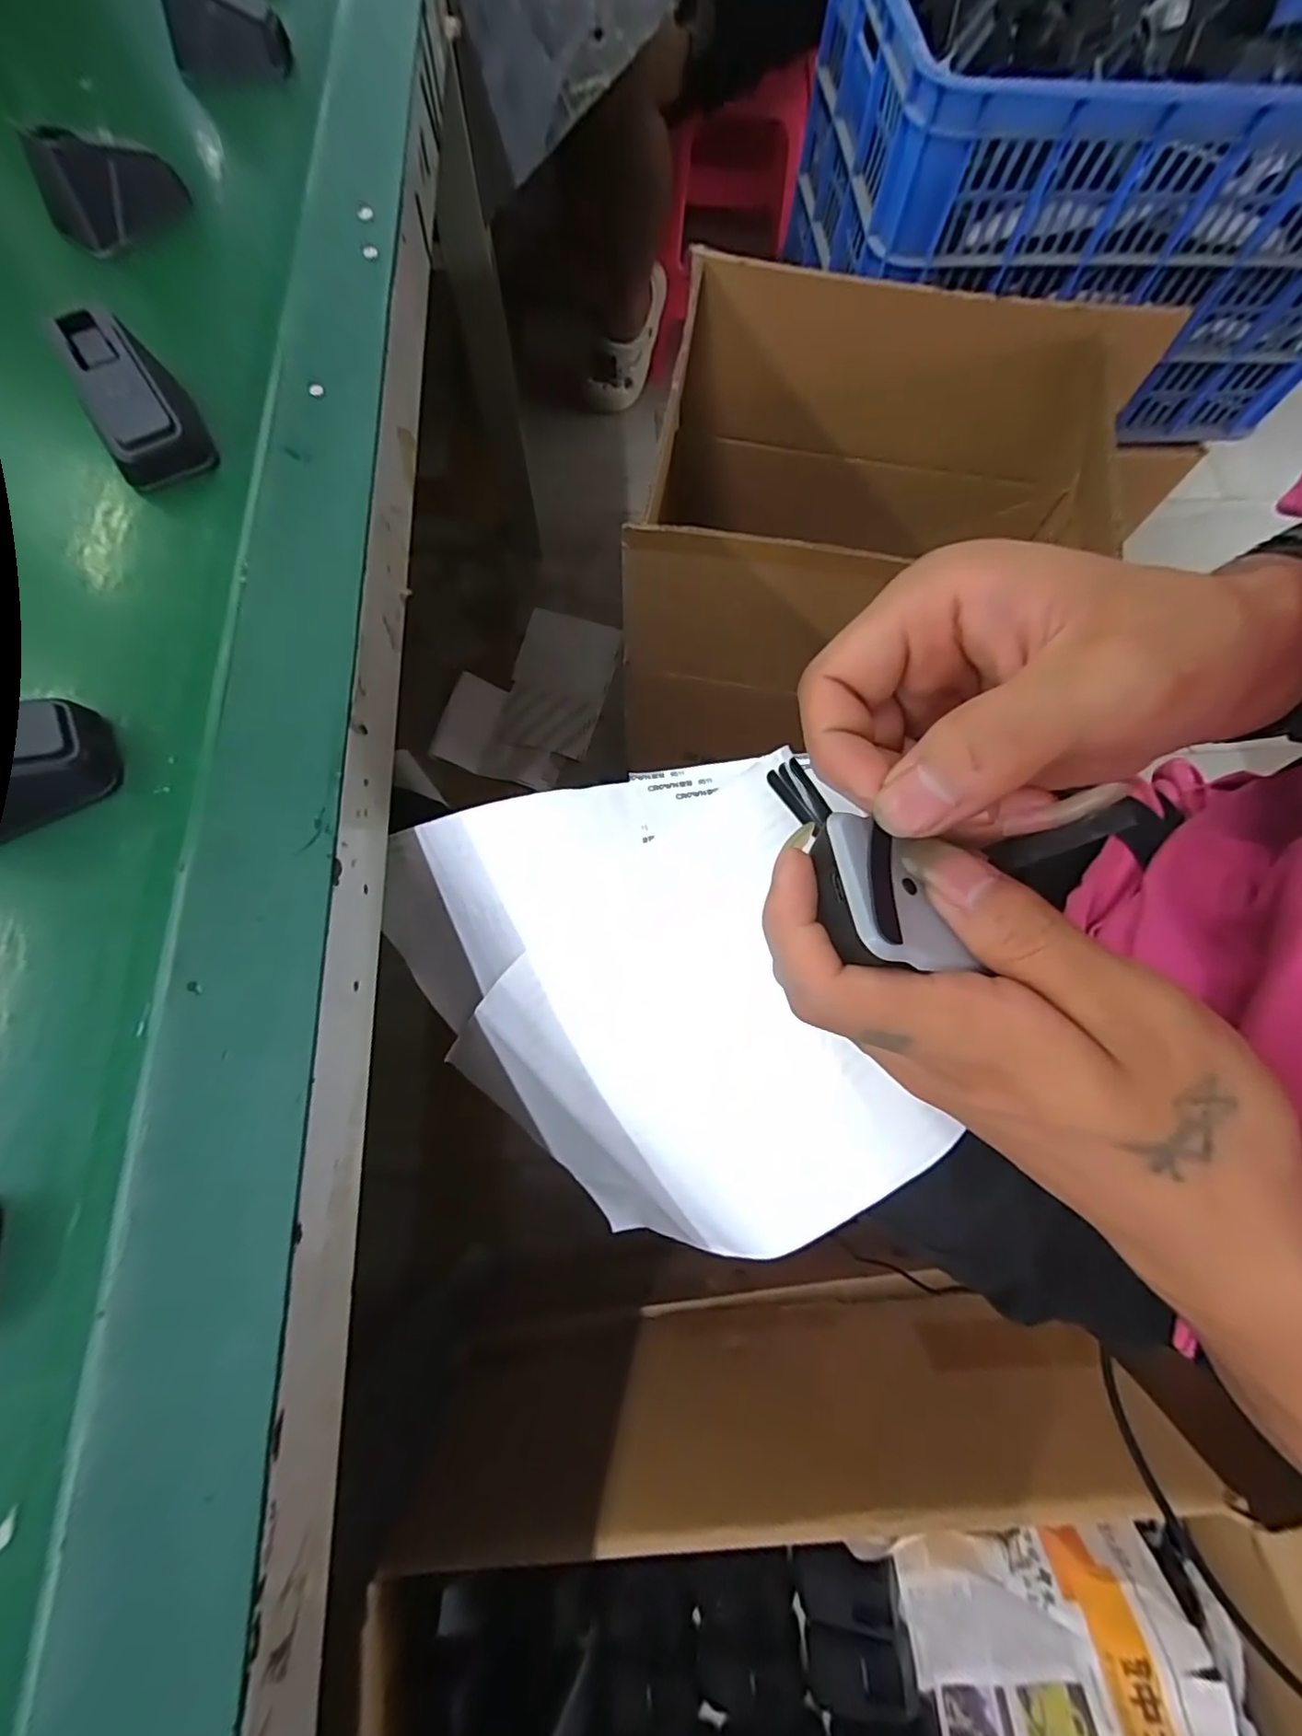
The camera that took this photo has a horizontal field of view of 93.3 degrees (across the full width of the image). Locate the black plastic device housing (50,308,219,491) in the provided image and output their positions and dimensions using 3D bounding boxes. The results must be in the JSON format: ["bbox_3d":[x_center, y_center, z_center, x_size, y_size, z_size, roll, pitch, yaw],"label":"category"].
[{"bbox_3d":[-0.242,-0.220,0.288,0.041,0.038,0.061,-30,75,-11],"label":"black plastic device housing"}]

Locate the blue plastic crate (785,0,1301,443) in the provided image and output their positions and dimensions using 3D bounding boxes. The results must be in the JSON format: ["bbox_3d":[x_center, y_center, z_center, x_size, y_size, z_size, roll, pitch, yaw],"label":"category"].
[{"bbox_3d":[0.488,-0.774,0.682,0.576,0.264,0.410,-3,72,-3],"label":"blue plastic crate"}]

